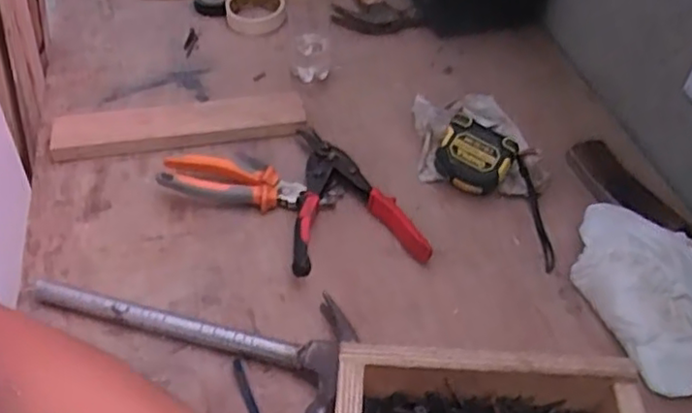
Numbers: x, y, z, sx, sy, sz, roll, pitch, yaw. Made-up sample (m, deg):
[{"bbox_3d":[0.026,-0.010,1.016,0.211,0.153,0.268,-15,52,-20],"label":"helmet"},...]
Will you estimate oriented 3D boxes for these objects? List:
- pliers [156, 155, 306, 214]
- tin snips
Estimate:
[{"bbox_3d":[-0.125,-0.029,0.743,0.157,0.026,0.058,9,47,8],"label":"pliers"},{"bbox_3d":[-0.011,-0.018,0.739,0.137,0.041,0.223,-12,48,-11],"label":"tin snips"}]

